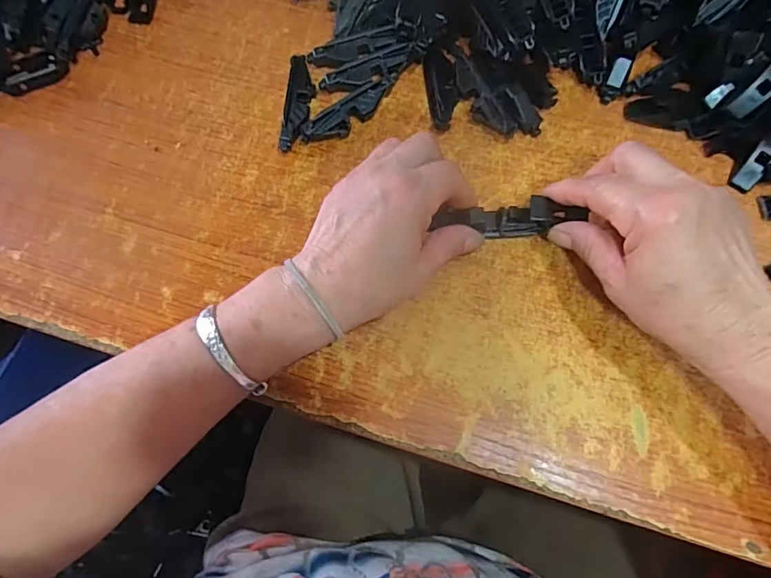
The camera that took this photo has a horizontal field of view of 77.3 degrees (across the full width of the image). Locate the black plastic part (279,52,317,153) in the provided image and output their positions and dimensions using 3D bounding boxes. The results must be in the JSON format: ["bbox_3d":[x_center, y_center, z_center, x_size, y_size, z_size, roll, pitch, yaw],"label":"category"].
[{"bbox_3d":[-0.065,-0.140,0.364,0.019,0.017,0.080,4,72,3],"label":"black plastic part"}]

